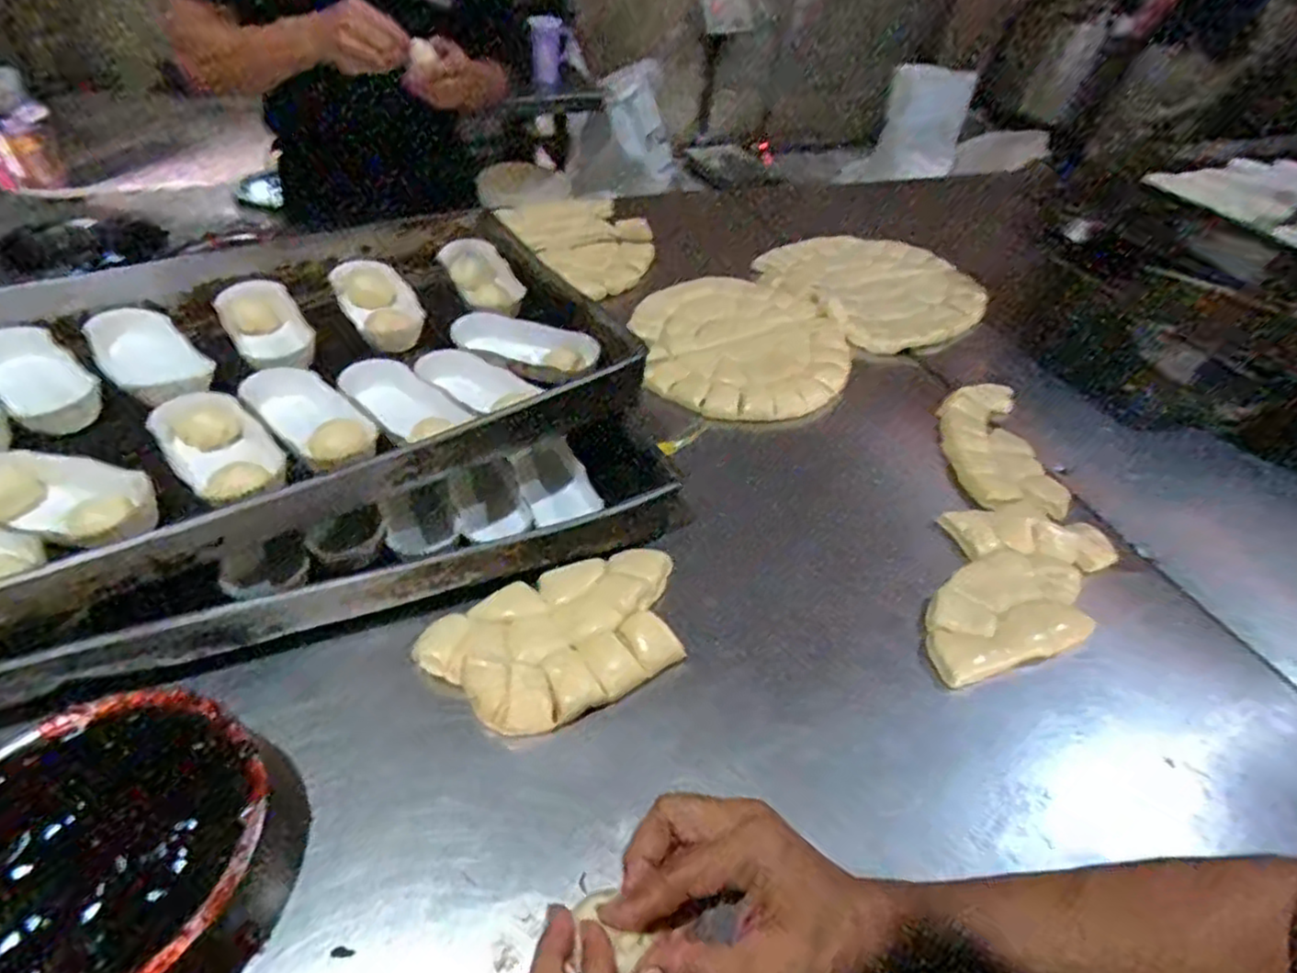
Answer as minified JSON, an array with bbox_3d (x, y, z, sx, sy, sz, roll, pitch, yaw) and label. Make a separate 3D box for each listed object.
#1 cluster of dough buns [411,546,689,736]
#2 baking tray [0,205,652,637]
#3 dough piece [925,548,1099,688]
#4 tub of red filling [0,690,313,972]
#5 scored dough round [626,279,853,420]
[{"bbox_3d":[-0.064,0.119,0.580,0.225,0.032,0.140,-26,53,-27],"label":"cluster of dough buns"},{"bbox_3d":[-0.454,-0.089,0.633,0.805,0.086,0.440,-25,54,-28],"label":"baking tray"},{"bbox_3d":[0.324,0.111,0.638,0.188,0.012,0.106,-12,48,-17],"label":"dough piece"},{"bbox_3d":[-0.321,0.225,0.420,0.189,0.077,0.176,3,46,-3],"label":"tub of red filling"},{"bbox_3d":[0.125,-0.197,0.930,0.279,0.016,0.313,-6,47,-11],"label":"scored dough round"}]

